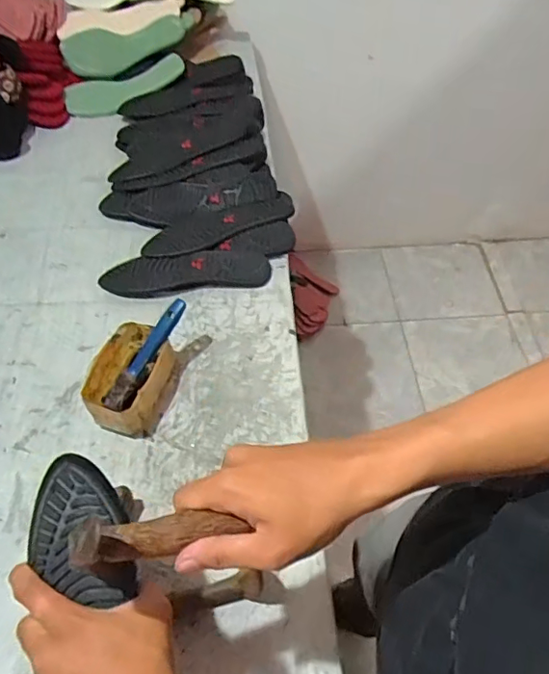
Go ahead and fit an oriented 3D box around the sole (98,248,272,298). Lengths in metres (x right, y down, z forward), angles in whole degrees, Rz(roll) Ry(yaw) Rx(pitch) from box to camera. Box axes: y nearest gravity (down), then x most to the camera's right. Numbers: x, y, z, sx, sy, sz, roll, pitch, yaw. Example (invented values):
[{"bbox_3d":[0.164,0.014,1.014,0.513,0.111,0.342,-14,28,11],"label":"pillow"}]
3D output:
[{"bbox_3d":[-0.129,-0.094,0.808,0.241,0.031,0.059,-5,56,-5],"label":"sole"}]

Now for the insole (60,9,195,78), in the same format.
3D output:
[{"bbox_3d":[-0.276,-0.566,1.069,0.254,0.088,0.025,-16,17,-6],"label":"insole"}]

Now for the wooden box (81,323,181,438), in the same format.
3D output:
[{"bbox_3d":[-0.178,0.052,0.693,0.080,0.066,0.128,16,57,9],"label":"wooden box"}]

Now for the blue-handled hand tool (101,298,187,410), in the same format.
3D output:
[{"bbox_3d":[-0.161,0.020,0.688,0.031,0.016,0.156,34,88,20],"label":"blue-handled hand tool"}]

